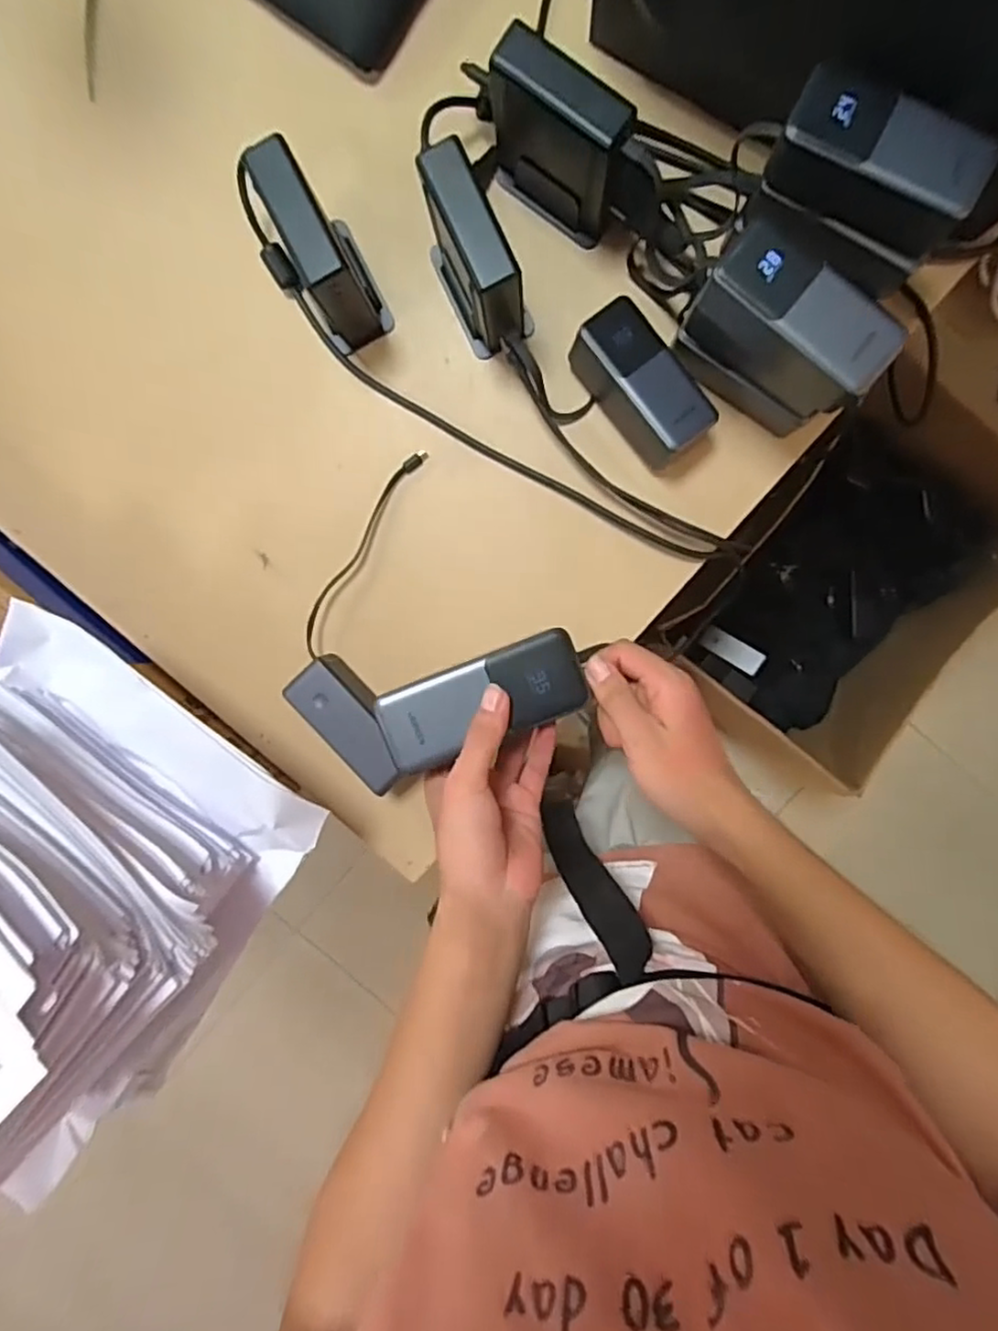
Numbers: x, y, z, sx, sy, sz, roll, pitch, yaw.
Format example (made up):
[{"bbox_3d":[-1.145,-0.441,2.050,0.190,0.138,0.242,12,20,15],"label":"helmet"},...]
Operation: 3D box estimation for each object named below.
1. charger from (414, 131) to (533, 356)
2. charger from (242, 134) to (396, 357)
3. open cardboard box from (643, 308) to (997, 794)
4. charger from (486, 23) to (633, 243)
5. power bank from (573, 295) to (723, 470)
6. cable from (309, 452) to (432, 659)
[{"bbox_3d":[-0.021,-0.325,0.525,0.057,0.118,0.122,-29,94,6],"label":"charger"},{"bbox_3d":[-0.145,-0.333,0.530,0.059,0.117,0.114,-26,94,6],"label":"charger"},{"bbox_3d":[0.573,-0.145,1.144,0.388,0.347,0.547,41,97,-2],"label":"open cardboard box"},{"bbox_3d":[0.048,-0.404,0.514,0.116,0.113,0.046,35,97,-1],"label":"charger"},{"bbox_3d":[0.120,-0.236,0.558,0.056,0.059,0.128,-39,93,6],"label":"power bank"},{"bbox_3d":[-0.127,-0.105,0.596,0.026,0.026,0.208,29,97,0],"label":"cable"}]

